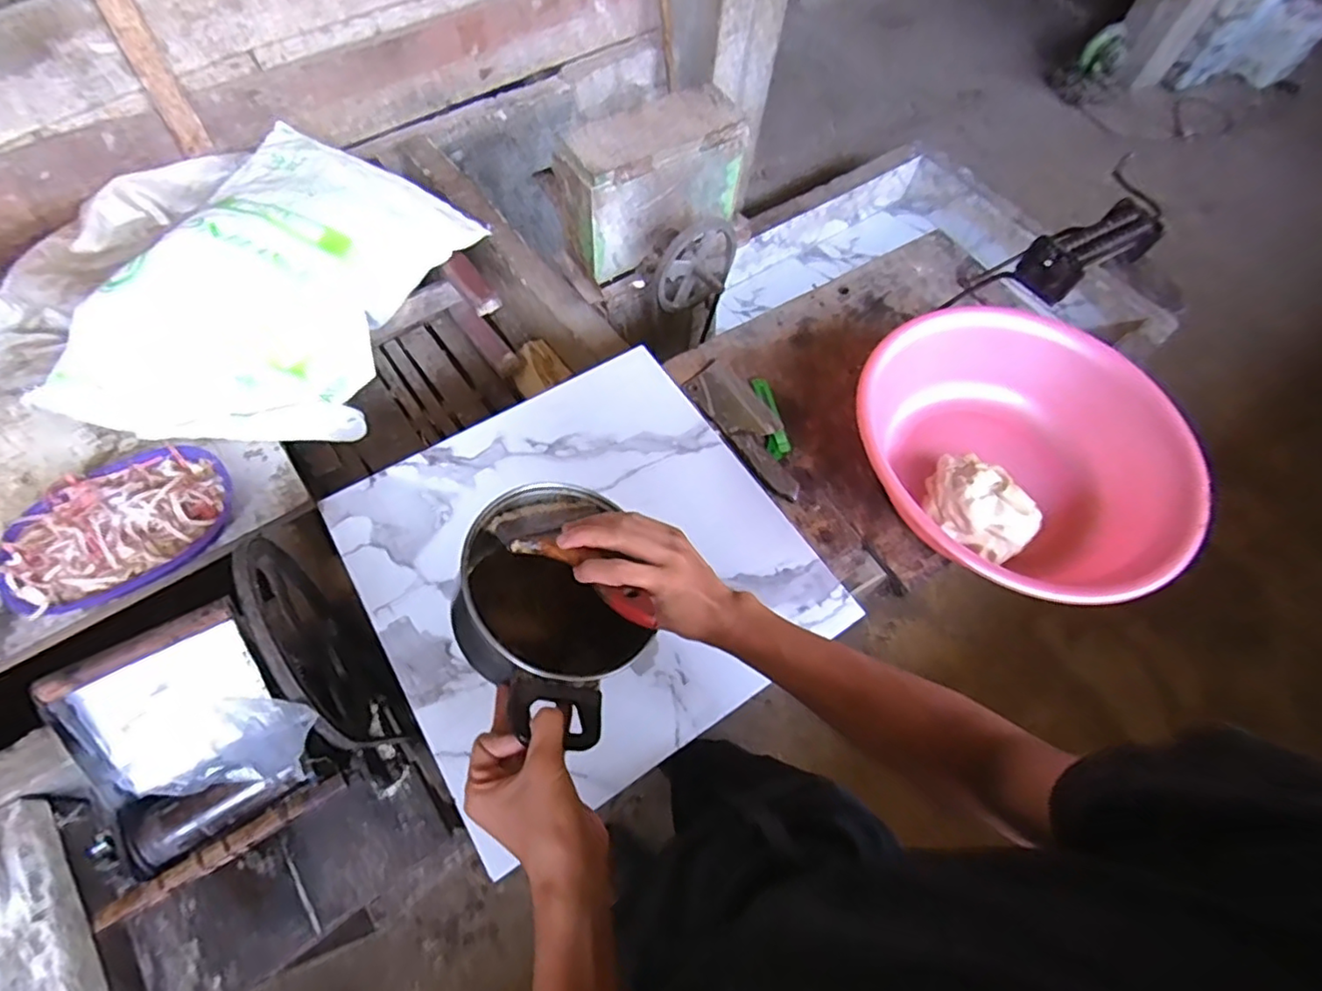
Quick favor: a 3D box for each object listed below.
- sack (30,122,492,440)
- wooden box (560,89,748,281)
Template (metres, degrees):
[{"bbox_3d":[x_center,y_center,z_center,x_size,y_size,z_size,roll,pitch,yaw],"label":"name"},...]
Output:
[{"bbox_3d":[-0.664,-0.386,1.089,0.452,0.187,0.685,12,60,3],"label":"sack"},{"bbox_3d":[-0.018,-0.608,1.198,0.358,0.221,0.152,-37,69,-22],"label":"wooden box"}]

